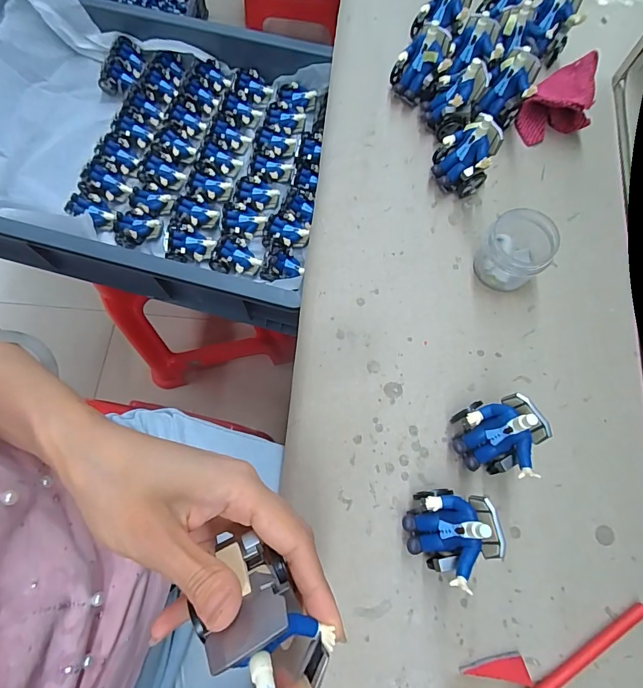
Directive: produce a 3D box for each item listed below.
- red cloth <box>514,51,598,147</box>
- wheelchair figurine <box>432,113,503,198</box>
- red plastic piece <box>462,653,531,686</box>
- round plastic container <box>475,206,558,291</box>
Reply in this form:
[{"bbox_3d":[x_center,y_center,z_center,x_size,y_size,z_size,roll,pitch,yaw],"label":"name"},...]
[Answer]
[{"bbox_3d":[0.232,-0.234,0.395,0.060,0.040,0.087,30,73,9],"label":"red cloth"},{"bbox_3d":[0.125,-0.163,0.360,0.048,0.064,0.035,25,72,8],"label":"wheelchair figurine"},{"bbox_3d":[0.111,0.208,0.261,0.042,0.004,0.016,-3,70,-2],"label":"red plastic piece"},{"bbox_3d":[0.160,-0.077,0.340,0.050,0.051,0.056,36,74,11],"label":"round plastic container"}]

